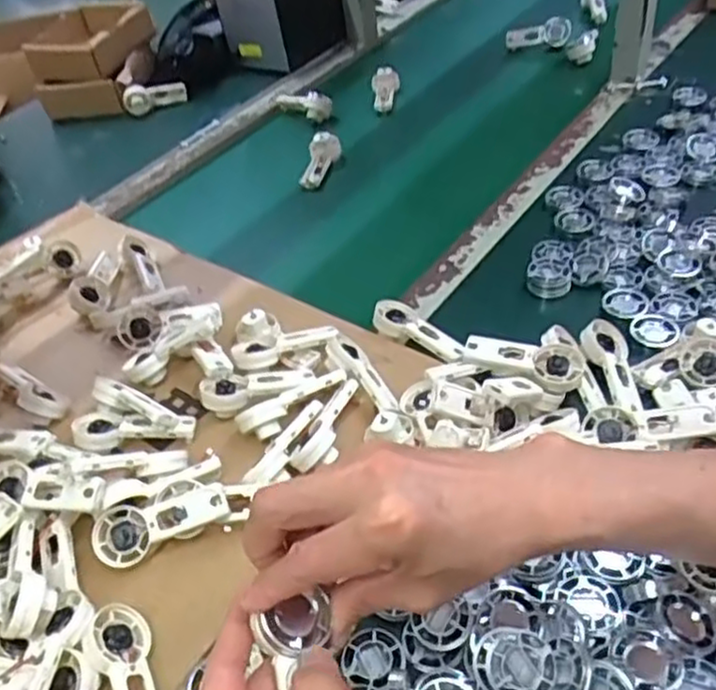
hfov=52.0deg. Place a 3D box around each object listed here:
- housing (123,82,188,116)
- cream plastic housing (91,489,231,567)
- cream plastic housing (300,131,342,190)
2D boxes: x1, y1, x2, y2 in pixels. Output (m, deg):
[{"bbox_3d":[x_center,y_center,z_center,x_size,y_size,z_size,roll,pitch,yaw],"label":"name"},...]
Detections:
[{"bbox_3d":[-0.298,-0.362,1.084,0.092,0.050,0.022,-11,43,-1],"label":"housing"},{"bbox_3d":[-0.136,0.124,0.510,0.095,0.018,0.038,-18,79,2],"label":"cream plastic housing"},{"bbox_3d":[-0.052,-0.232,0.932,0.034,0.038,0.080,15,68,21],"label":"cream plastic housing"}]

